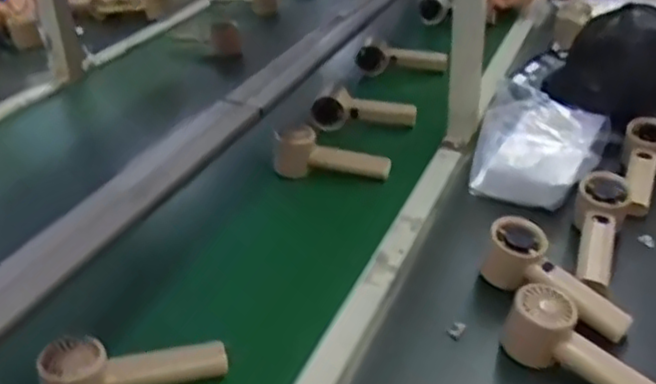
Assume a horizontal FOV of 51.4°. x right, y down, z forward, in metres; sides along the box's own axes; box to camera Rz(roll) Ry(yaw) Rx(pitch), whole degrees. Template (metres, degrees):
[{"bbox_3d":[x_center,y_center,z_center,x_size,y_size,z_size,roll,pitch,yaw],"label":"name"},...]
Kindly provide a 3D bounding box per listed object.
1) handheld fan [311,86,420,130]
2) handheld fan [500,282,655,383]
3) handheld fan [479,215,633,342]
[{"bbox_3d":[0.052,-0.115,1.029,0.152,0.058,0.045,8,33,18],"label":"handheld fan"},{"bbox_3d":[0.236,0.151,0.620,0.159,0.060,0.048,34,45,23],"label":"handheld fan"},{"bbox_3d":[0.229,0.095,0.701,0.160,0.062,0.060,35,45,19],"label":"handheld fan"}]

